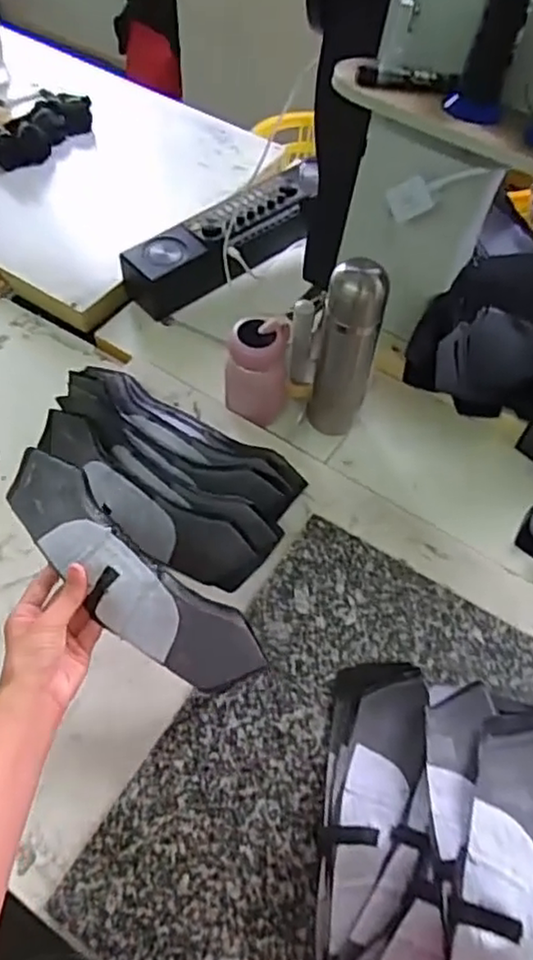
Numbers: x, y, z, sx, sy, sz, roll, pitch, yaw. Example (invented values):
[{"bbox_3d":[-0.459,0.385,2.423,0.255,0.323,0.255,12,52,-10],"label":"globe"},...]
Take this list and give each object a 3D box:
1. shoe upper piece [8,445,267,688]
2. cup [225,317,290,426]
[{"bbox_3d":[-0.132,0.082,0.588,0.293,0.053,0.080,42,65,8],"label":"shoe upper piece"},{"bbox_3d":[-0.012,-0.131,0.807,0.074,0.137,0.071,1,59,-2],"label":"cup"}]

